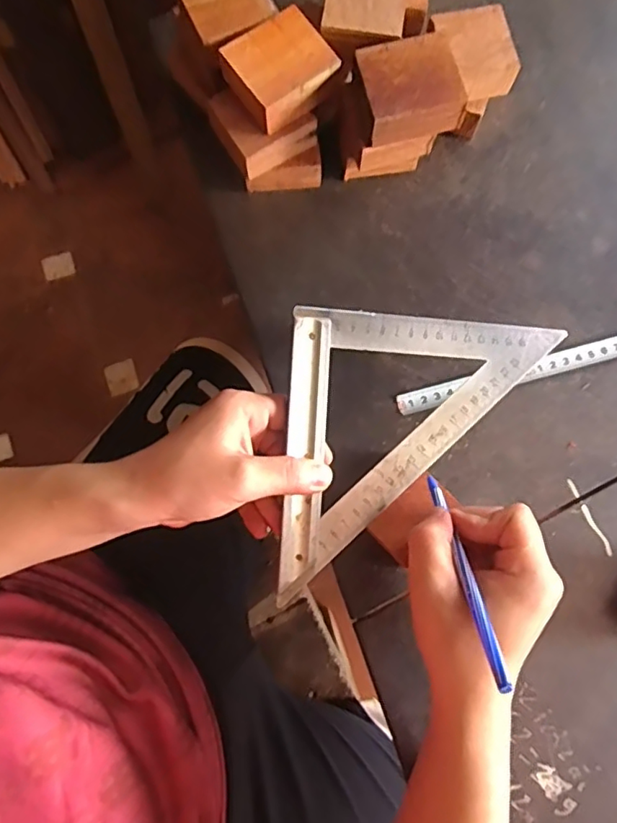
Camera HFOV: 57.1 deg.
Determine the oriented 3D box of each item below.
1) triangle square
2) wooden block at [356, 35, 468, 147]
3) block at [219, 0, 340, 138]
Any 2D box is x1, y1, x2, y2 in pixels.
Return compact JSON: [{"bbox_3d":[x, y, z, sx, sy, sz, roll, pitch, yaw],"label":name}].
[{"bbox_3d":[0.040,-0.011,0.375,0.248,0.033,0.126,-41,82,-7],"label":"triangle square"},{"bbox_3d":[0.068,-0.218,0.384,0.062,0.026,0.055,-12,79,-2],"label":"wooden block"},{"bbox_3d":[-0.020,-0.232,0.384,0.065,0.022,0.055,-31,81,-6],"label":"block"}]

